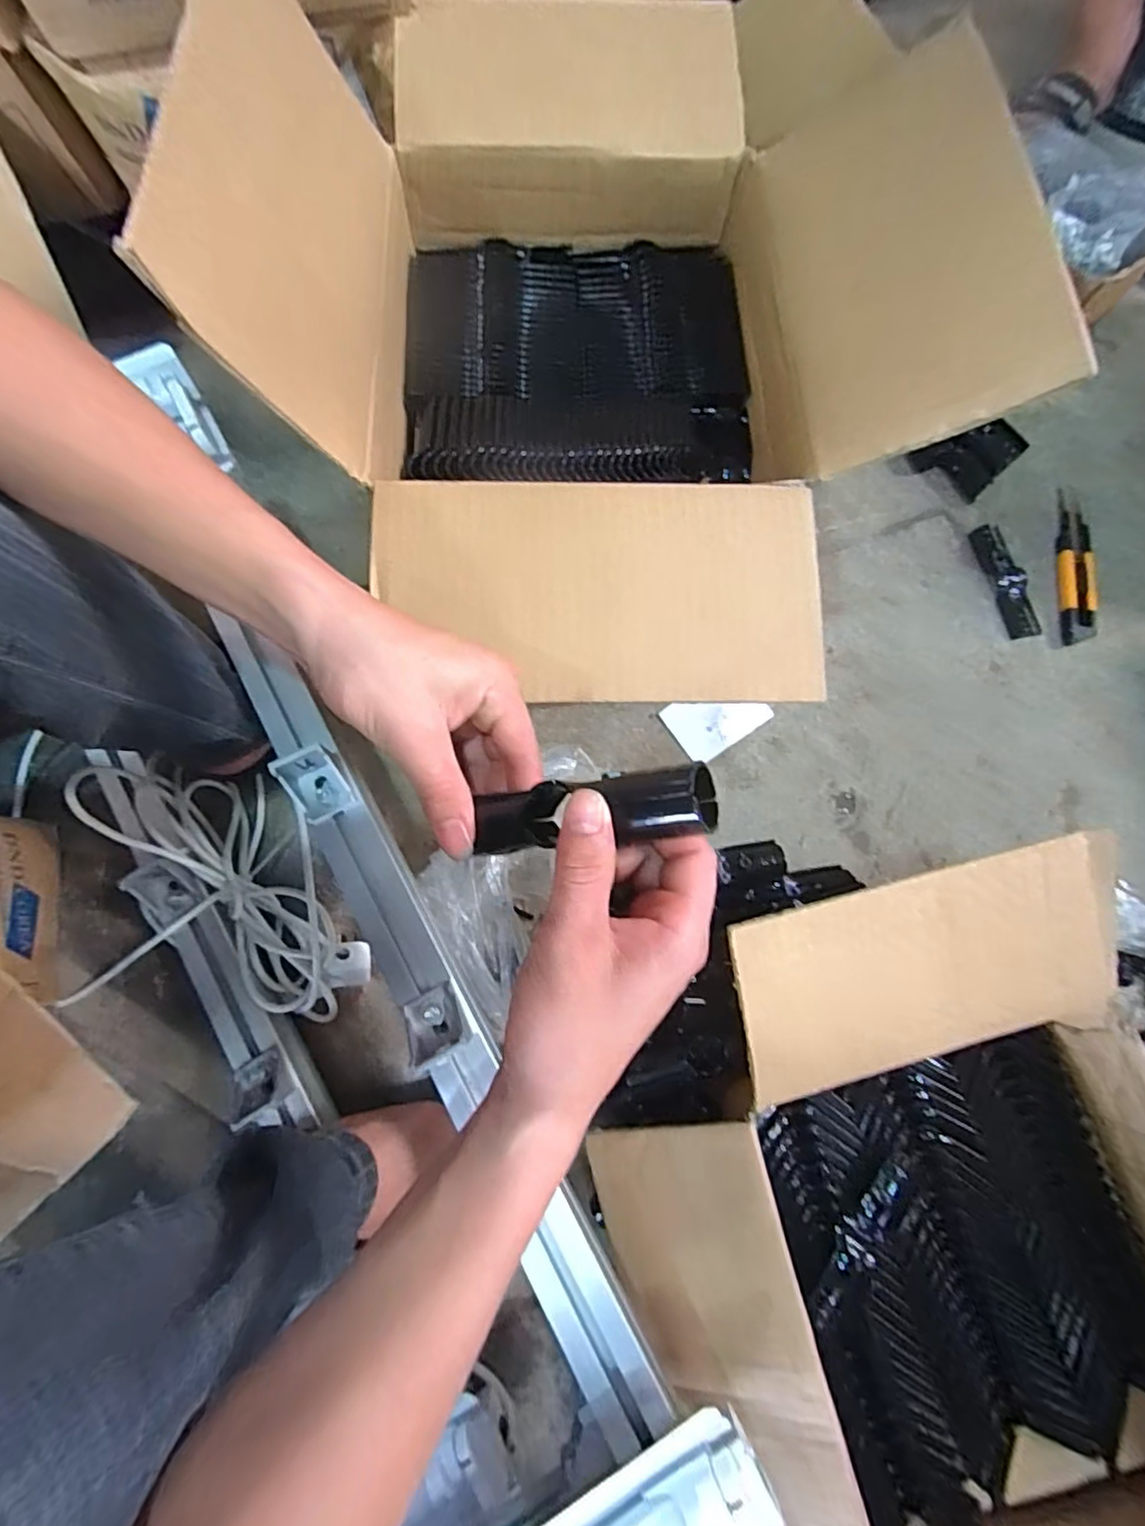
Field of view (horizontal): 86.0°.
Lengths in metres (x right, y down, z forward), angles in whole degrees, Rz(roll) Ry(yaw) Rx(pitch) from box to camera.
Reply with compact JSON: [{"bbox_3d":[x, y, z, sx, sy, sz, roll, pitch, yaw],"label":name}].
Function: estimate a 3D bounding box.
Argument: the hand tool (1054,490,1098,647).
[{"bbox_3d":[0.534,-0.208,0.652,0.037,0.011,0.172,7,75,2],"label":"hand tool"}]

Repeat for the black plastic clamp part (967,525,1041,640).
[{"bbox_3d":[0.459,-0.192,0.647,0.038,0.012,0.128,-13,76,-4],"label":"black plastic clamp part"}]

